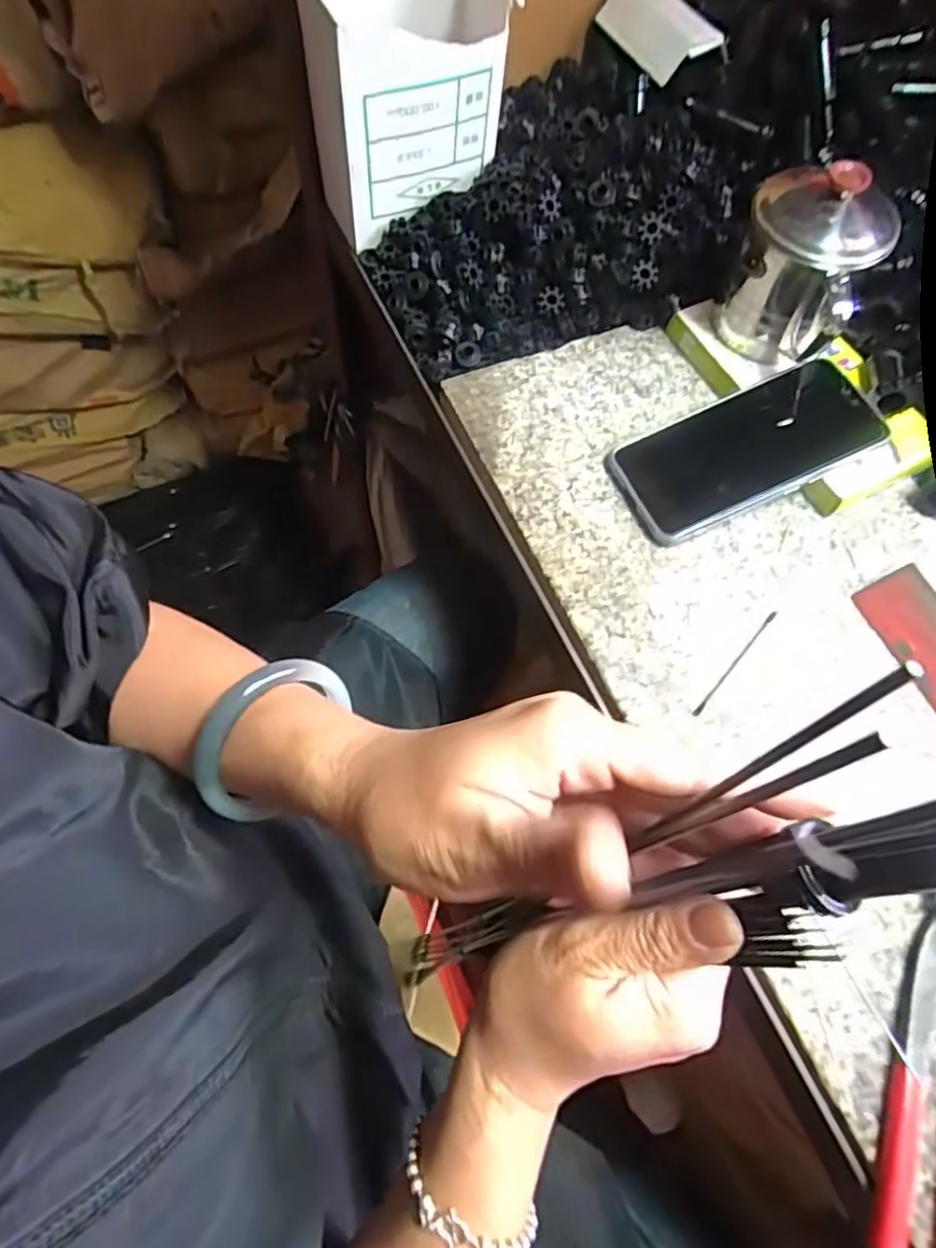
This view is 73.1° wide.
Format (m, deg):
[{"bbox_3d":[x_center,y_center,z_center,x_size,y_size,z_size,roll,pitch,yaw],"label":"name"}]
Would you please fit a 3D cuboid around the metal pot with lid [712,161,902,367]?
[{"bbox_3d":[0.202,-0.219,0.389,0.077,0.098,0.081,1,66,-3],"label":"metal pot with lid"}]

